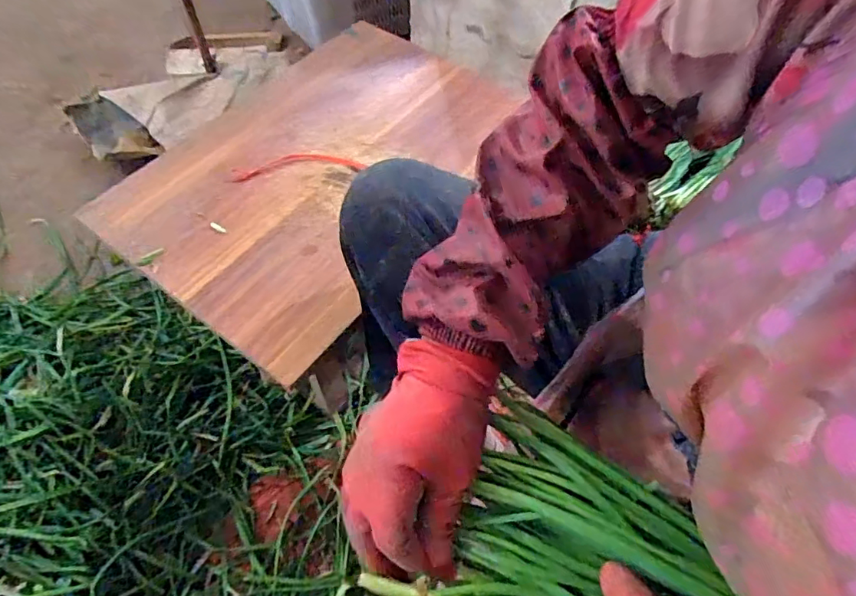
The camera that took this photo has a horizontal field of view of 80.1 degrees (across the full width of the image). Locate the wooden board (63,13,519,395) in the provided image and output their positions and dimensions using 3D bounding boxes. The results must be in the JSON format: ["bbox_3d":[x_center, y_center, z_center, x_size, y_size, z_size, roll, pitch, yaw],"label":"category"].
[{"bbox_3d":[-0.149,-0.205,0.712,0.378,0.022,0.573,28,60,15],"label":"wooden board"}]

